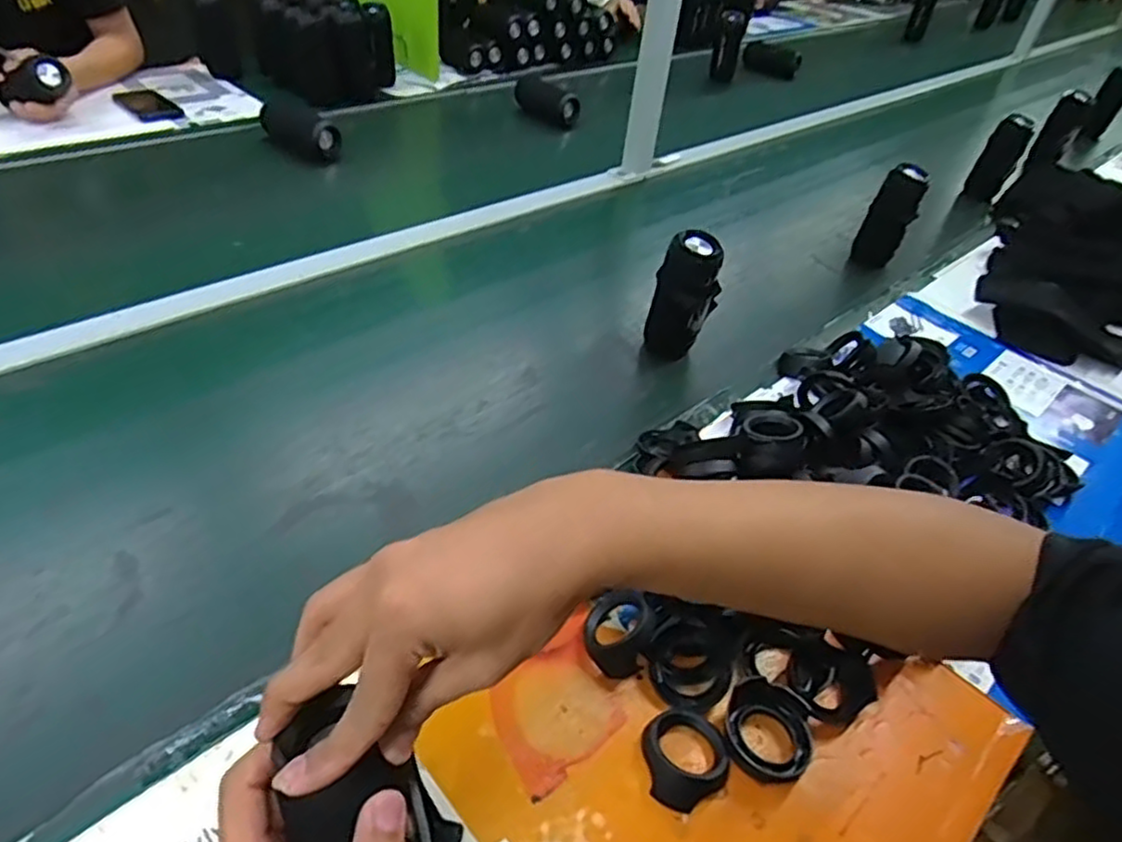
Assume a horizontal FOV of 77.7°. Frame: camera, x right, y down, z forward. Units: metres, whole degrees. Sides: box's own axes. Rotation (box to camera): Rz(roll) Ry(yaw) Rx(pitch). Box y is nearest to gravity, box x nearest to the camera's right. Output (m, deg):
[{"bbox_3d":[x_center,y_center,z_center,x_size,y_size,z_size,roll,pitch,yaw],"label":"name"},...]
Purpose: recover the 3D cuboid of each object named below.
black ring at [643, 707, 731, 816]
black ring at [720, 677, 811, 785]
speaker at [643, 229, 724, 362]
[{"bbox_3d":[0.087,0.232,0.486,0.060,0.020,0.069,21,43,14],"label":"black ring"},{"bbox_3d":[0.150,0.225,0.504,0.063,0.024,0.068,20,43,13],"label":"black ring"},{"bbox_3d":[0.148,-0.140,0.839,0.060,0.158,0.062,5,42,-4],"label":"speaker"}]

